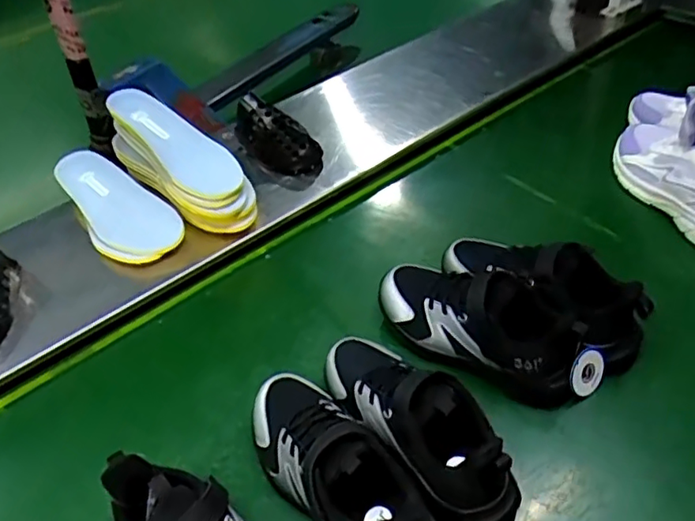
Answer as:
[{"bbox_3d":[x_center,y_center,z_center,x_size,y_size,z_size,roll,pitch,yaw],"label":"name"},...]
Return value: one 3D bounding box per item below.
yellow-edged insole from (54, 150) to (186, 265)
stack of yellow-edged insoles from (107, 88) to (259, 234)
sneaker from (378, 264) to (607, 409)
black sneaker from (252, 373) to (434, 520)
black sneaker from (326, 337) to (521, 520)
[{"bbox_3d":[-0.304,-0.070,0.770,0.095,0.053,0.215,-36,50,-27],"label":"yellow-edged insole"},{"bbox_3d":[-0.210,-0.125,0.761,0.240,0.069,0.094,42,60,16],"label":"stack of yellow-edged insoles"},{"bbox_3d":[0.135,0.059,0.590,0.224,0.098,0.072,21,50,27],"label":"sneaker"},{"bbox_3d":[-0.006,0.166,0.488,0.086,0.110,0.207,-34,49,-26],"label":"black sneaker"},{"bbox_3d":[0.056,0.132,0.514,0.069,0.107,0.214,-29,47,-22],"label":"black sneaker"}]

